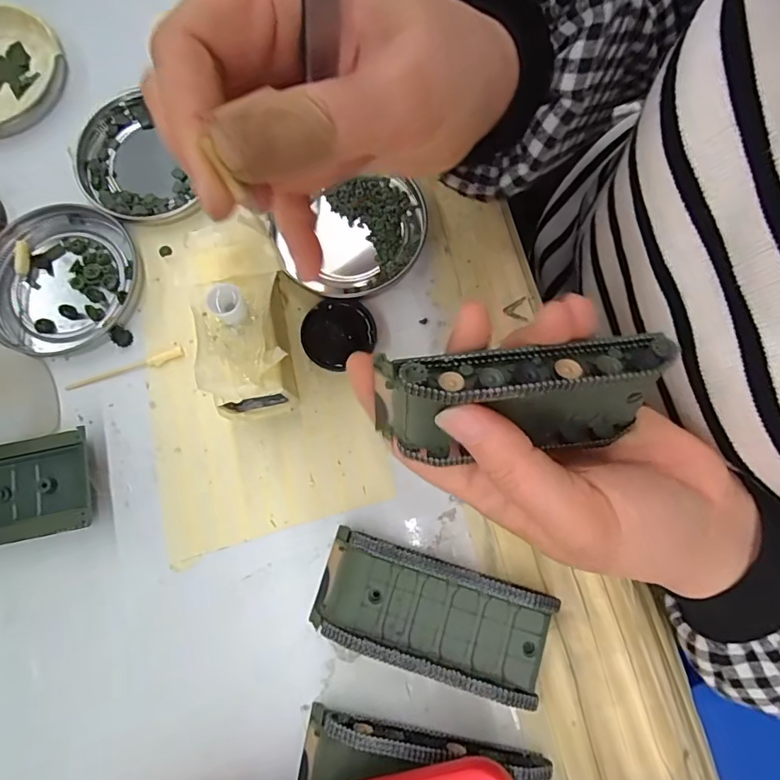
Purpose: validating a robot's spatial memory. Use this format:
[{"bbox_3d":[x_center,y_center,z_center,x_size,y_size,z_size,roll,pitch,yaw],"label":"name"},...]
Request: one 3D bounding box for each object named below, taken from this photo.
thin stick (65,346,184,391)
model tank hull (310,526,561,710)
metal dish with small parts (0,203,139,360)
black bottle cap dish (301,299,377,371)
[{"bbox_3d":[-0.131,-0.010,0.244,0.059,0.004,0.006,-20,78,-2],"label":"thin stick"},{"bbox_3d":[0.016,0.094,0.210,0.096,0.021,0.045,17,79,6],"label":"model tank hull"},{"bbox_3d":[-0.169,-0.056,0.253,0.077,0.008,0.075,-1,78,3],"label":"metal dish with small parts"},{"bbox_3d":[-0.026,-0.029,0.244,0.035,0.006,0.033,-1,78,3],"label":"black bottle cap dish"}]

